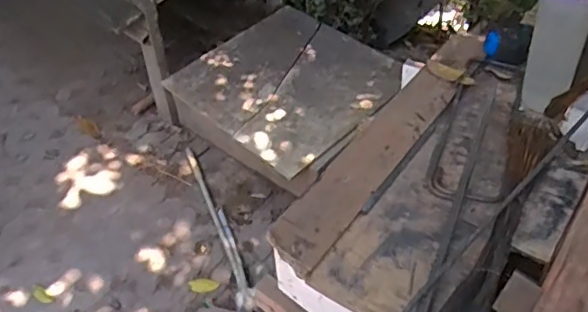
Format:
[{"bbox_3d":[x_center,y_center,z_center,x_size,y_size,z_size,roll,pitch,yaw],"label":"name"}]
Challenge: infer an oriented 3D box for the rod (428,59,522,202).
[{"bbox_3d":[0.290,-0.055,0.907,0.103,0.016,0.347,10,46,19],"label":"rod"}]

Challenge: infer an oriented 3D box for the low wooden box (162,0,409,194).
[{"bbox_3d":[-0.005,-0.165,1.890,0.606,0.214,0.570,34,58,30],"label":"low wooden box"}]

